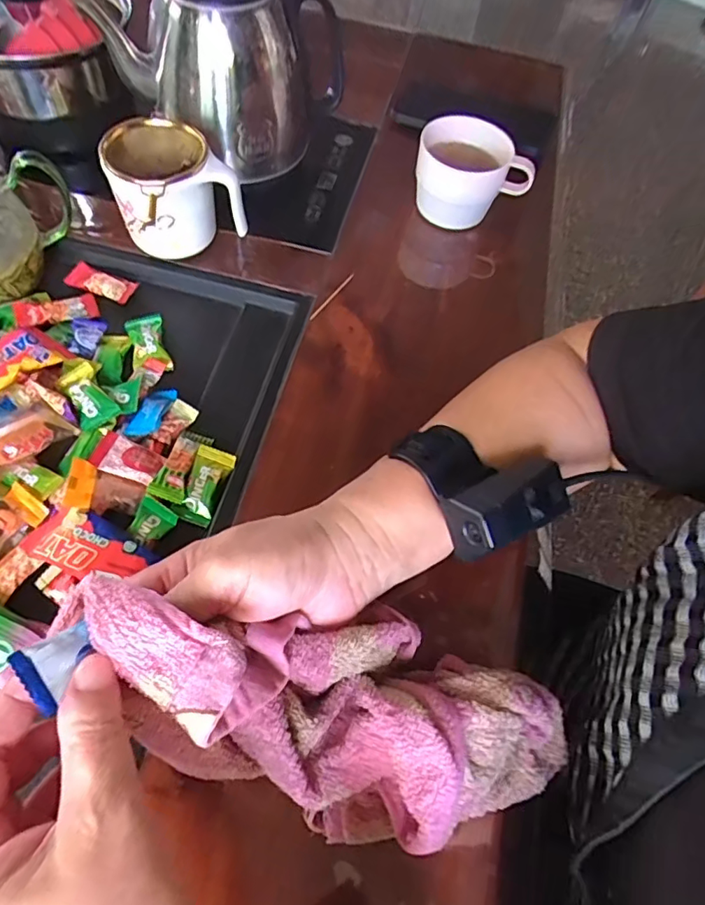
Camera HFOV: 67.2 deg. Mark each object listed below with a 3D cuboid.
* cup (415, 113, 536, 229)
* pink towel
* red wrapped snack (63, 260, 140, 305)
[{"bbox_3d":[0.105,-0.247,0.474,0.098,0.064,0.080,9,61,-1],"label":"cup"},{"bbox_3d":[-0.008,0.120,0.244,0.242,0.055,0.091,24,60,-17],"label":"pink towel"},{"bbox_3d":[-0.203,-0.138,0.425,0.058,0.009,0.024,21,61,5],"label":"red wrapped snack"}]

